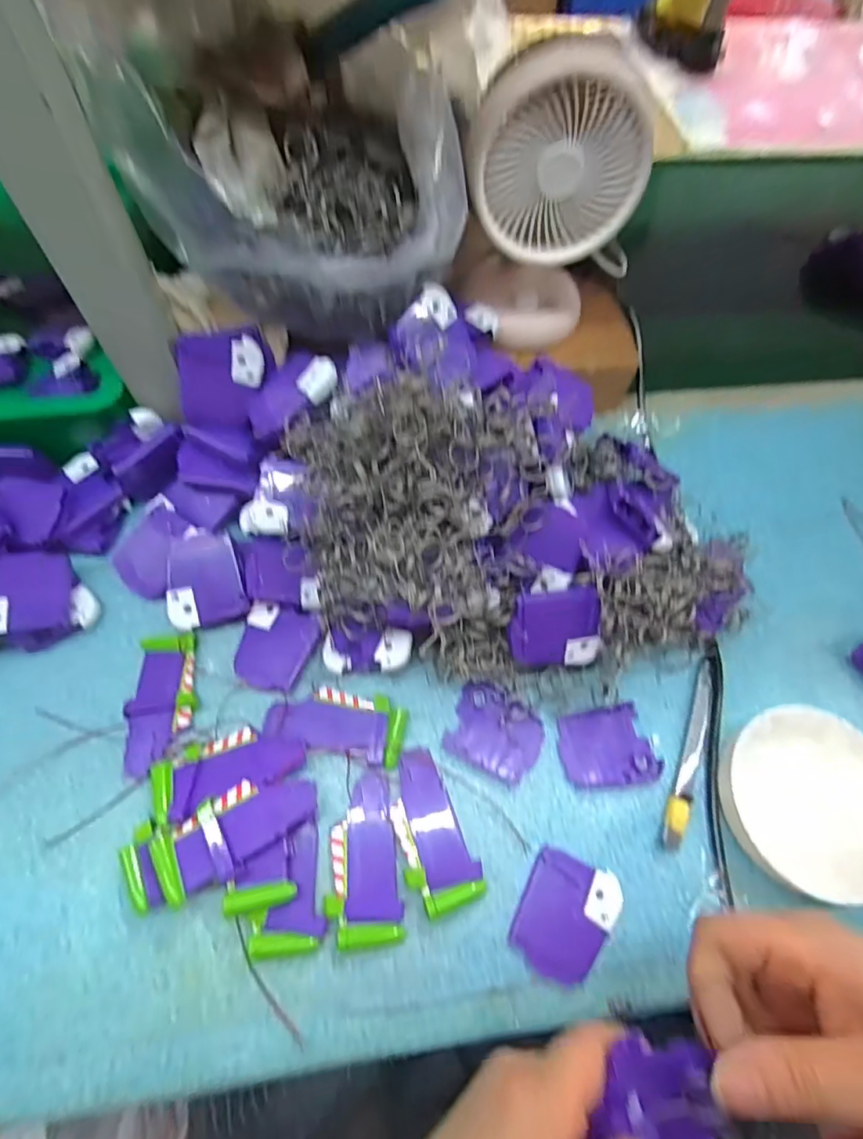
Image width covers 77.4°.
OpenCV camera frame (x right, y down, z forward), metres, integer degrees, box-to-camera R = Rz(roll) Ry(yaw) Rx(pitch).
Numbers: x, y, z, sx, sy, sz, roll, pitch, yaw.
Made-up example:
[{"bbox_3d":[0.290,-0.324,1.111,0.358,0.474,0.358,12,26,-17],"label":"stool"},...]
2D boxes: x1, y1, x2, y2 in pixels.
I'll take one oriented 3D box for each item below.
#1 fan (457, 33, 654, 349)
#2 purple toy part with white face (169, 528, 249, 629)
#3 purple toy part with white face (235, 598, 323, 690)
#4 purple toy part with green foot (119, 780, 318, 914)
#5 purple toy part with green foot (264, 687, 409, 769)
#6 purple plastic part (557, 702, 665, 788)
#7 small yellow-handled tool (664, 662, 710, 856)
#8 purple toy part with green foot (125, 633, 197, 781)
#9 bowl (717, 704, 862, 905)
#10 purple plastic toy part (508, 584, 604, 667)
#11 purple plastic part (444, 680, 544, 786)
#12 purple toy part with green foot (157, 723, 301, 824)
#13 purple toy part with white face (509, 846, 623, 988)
[{"bbox_3d":[0.078,-0.245,0.371,0.110,0.171,0.077,3,63,-1],"label":"fan"},{"bbox_3d":[-0.160,0.006,0.379,0.051,0.025,0.066,-18,66,-11],"label":"purple toy part with white face"},{"bbox_3d":[-0.106,0.053,0.368,0.049,0.010,0.054,17,65,5],"label":"purple toy part with white face"},{"bbox_3d":[-0.120,0.154,0.311,0.108,0.025,0.044,-19,67,-11],"label":"purple toy part with green foot"},{"bbox_3d":[-0.062,0.099,0.352,0.088,0.009,0.039,12,64,3],"label":"purple toy part with green foot"},{"bbox_3d":[0.116,0.117,0.356,0.058,0.007,0.049,-10,65,-7],"label":"purple plastic part"},{"bbox_3d":[0.174,0.121,0.359,0.014,0.012,0.127,24,66,9],"label":"small yellow-handled tool"},{"bbox_3d":[-0.177,0.087,0.352,0.039,0.008,0.087,-5,65,-5],"label":"purple toy part with green foot"},{"bbox_3d":[0.240,0.143,0.339,0.106,0.022,0.107,1,64,-2],"label":"bowl"},{"bbox_3d":[0.079,0.039,0.348,0.057,0.012,0.050,-7,109,-8],"label":"purple plastic toy part"},{"bbox_3d":[0.042,0.107,0.357,0.058,0.008,0.052,25,66,9],"label":"purple plastic part"},{"bbox_3d":[-0.124,0.123,0.332,0.087,0.013,0.041,-19,49,-14],"label":"purple toy part with green foot"},{"bbox_3d":[0.078,0.202,0.312,0.051,0.006,0.063,25,66,9],"label":"purple toy part with white face"}]

